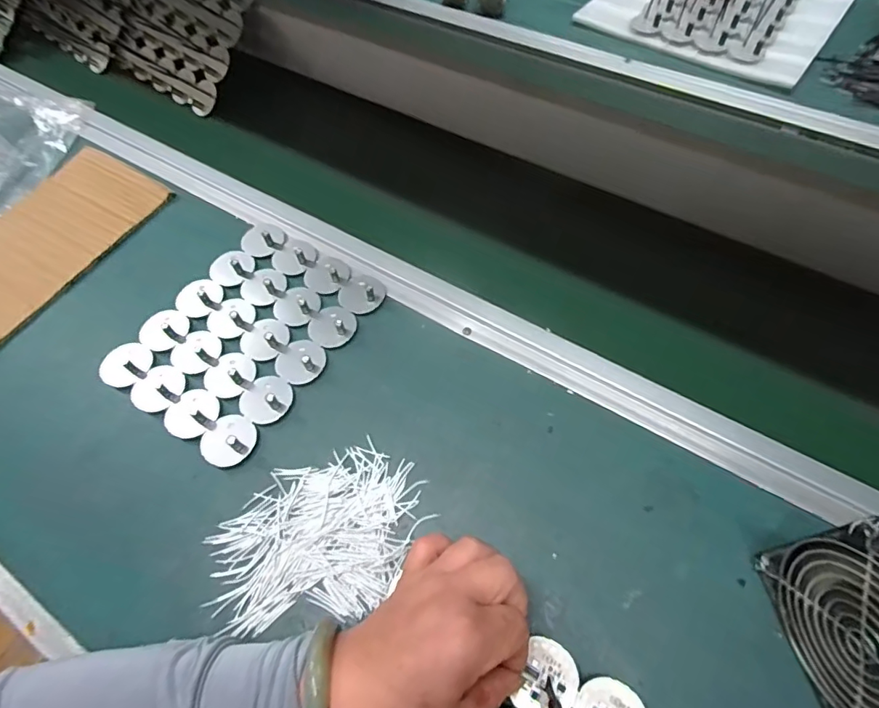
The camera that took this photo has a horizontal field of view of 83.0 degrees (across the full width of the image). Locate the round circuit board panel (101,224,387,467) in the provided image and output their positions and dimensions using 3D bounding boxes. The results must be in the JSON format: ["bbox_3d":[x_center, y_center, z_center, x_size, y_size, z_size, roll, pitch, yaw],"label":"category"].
[{"bbox_3d":[-0.181,-0.026,0.469,0.169,0.013,0.215,29,65,18],"label":"round circuit board panel"}]

